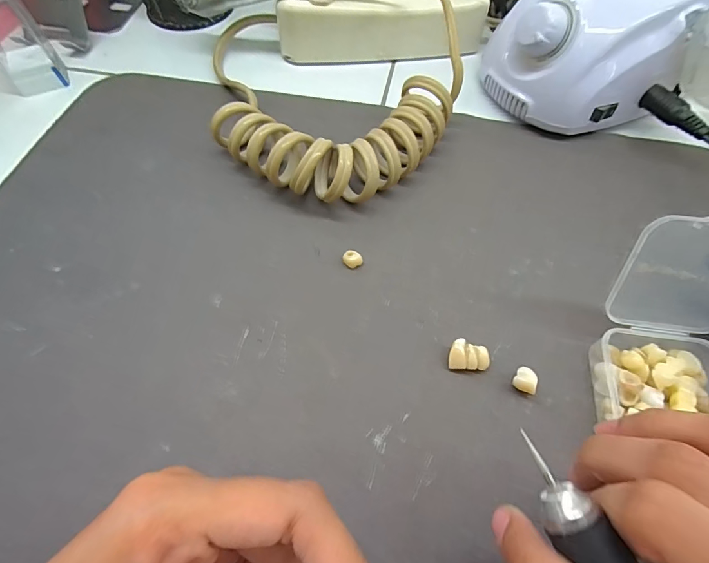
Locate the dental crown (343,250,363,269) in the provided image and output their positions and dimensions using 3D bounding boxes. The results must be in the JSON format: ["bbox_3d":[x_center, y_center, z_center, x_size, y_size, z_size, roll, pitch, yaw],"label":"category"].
[{"bbox_3d":[-0.001,-0.012,0.220,0.011,0.006,0.009,8,63,8],"label":"dental crown"}]

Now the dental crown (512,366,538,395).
[{"bbox_3d":[0.082,0.048,0.187,0.011,0.010,0.011,20,65,14],"label":"dental crown"}]

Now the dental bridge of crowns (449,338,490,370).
[{"bbox_3d":[0.057,0.037,0.192,0.020,0.009,0.013,5,62,6],"label":"dental bridge of crowns"}]

